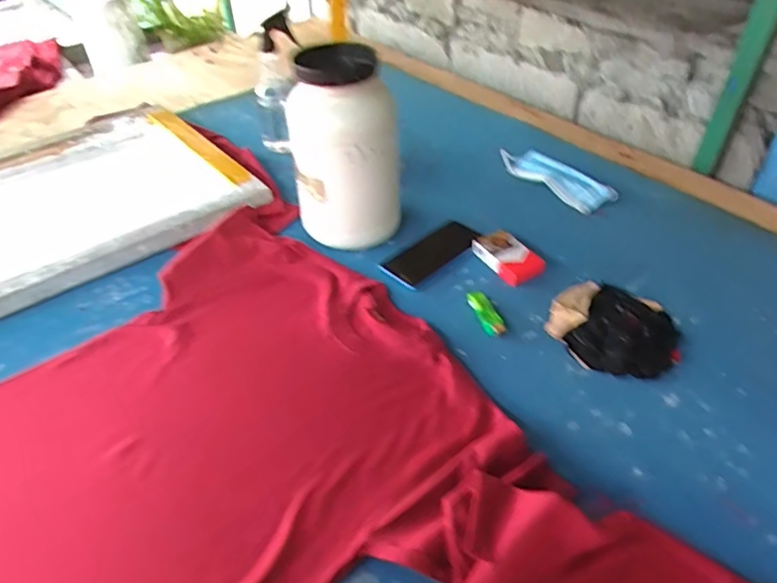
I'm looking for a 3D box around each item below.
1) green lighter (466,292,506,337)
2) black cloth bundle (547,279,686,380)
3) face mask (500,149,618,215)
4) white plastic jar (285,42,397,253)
[{"bbox_3d":[0.131,0.028,0.754,0.030,0.010,0.075,-11,42,-13],"label":"green lighter"},{"bbox_3d":[0.291,0.042,0.731,0.155,0.021,0.159,15,43,17],"label":"black cloth bundle"},{"bbox_3d":[0.294,-0.198,1.002,0.085,0.027,0.211,-29,49,-29],"label":"face mask"},{"bbox_3d":[-0.062,-0.196,0.811,0.126,0.269,0.127,0,41,0],"label":"white plastic jar"}]

